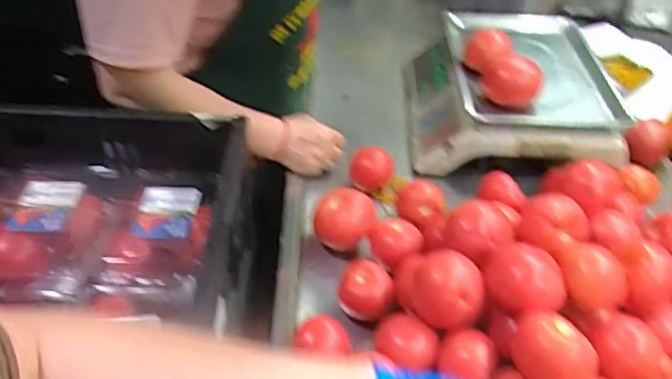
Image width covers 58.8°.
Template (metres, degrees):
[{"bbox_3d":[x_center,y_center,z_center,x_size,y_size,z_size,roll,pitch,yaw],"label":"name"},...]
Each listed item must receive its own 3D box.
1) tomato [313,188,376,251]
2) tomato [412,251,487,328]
[{"bbox_3d":[0.010,0.037,0.791,0.084,0.062,0.064,11,43,8],"label":"tomato"},{"bbox_3d":[0.124,0.110,0.665,0.076,0.055,0.067,14,43,12],"label":"tomato"}]

